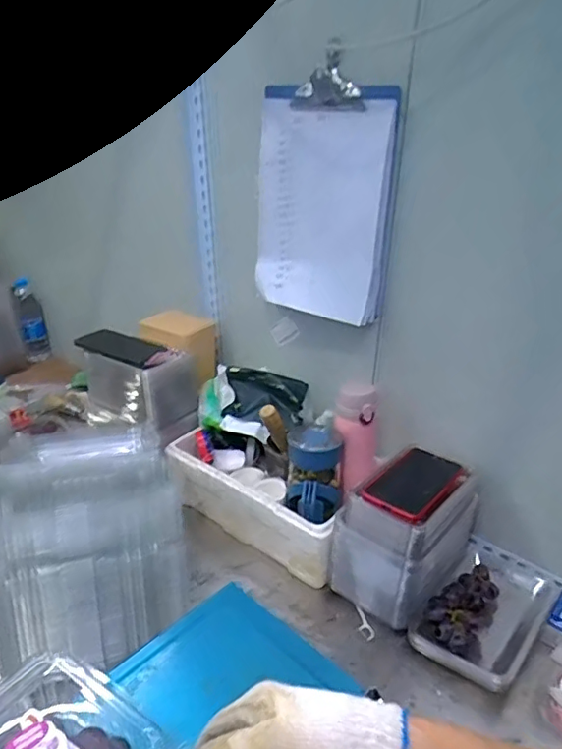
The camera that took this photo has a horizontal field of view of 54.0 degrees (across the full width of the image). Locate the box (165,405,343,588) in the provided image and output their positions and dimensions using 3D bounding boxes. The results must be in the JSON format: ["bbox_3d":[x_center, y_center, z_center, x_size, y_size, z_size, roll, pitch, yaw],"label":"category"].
[{"bbox_3d":[-0.014,0.163,0.876,0.299,0.183,0.132,21,32,34],"label":"box"}]

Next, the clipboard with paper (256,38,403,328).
[{"bbox_3d":[0.057,-0.253,0.794,0.206,0.337,0.025,17,26,29],"label":"clipboard with paper"}]

